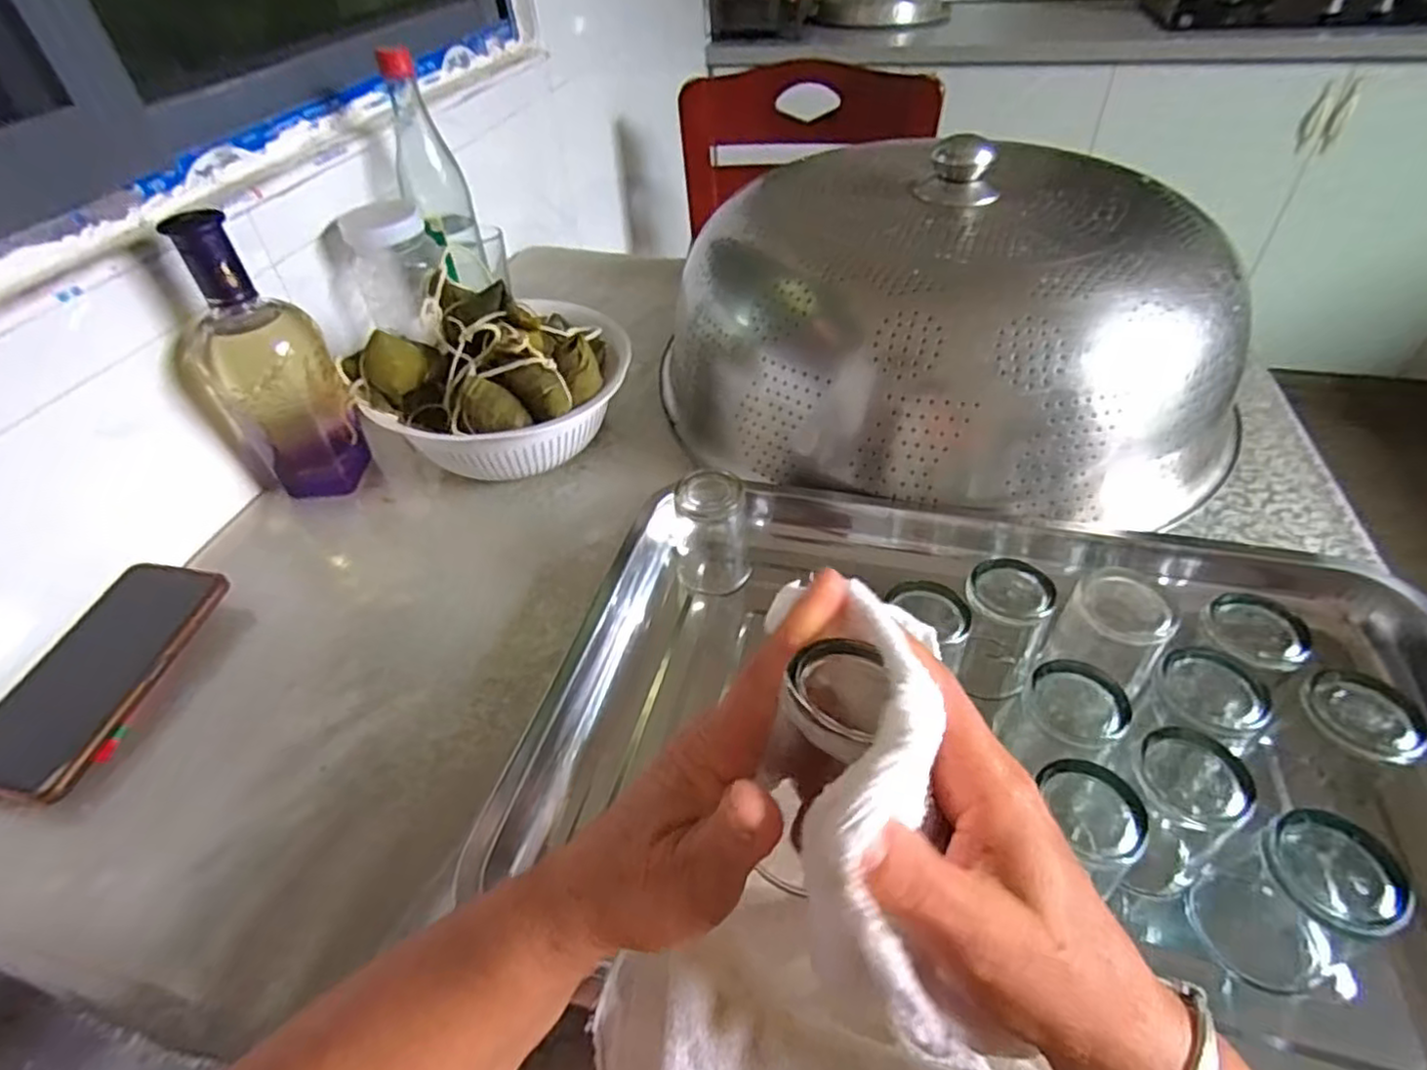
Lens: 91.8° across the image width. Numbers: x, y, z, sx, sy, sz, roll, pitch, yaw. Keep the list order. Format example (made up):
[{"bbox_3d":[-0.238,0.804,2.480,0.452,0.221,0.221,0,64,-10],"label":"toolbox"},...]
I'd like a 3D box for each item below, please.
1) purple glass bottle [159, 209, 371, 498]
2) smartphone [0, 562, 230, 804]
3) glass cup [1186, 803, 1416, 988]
[{"bbox_3d":[-0.340,-0.125,0.526,0.073,0.217,0.080,26,51,27],"label":"purple glass bottle"},{"bbox_3d":[-0.400,0.085,0.444,0.085,0.012,0.160,9,51,6],"label":"smartphone"},{"bbox_3d":[0.253,0.161,0.304,0.046,0.081,0.049,-2,44,2],"label":"glass cup"}]

